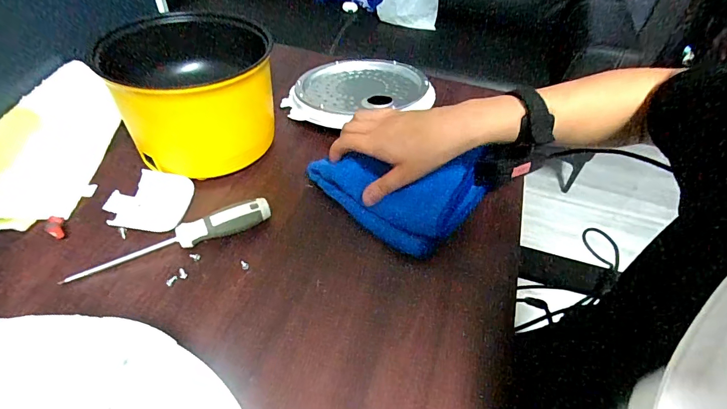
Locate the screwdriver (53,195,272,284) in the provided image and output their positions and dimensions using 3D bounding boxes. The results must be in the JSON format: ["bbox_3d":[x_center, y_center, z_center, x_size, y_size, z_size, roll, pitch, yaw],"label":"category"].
[{"bbox_3d":[-0.179,0.030,0.372,0.180,0.024,0.022,-14,49,-17],"label":"screwdriver"}]

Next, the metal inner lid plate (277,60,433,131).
[{"bbox_3d":[-0.012,-0.172,0.561,0.196,0.032,0.173,-11,48,-15],"label":"metal inner lid plate"}]

